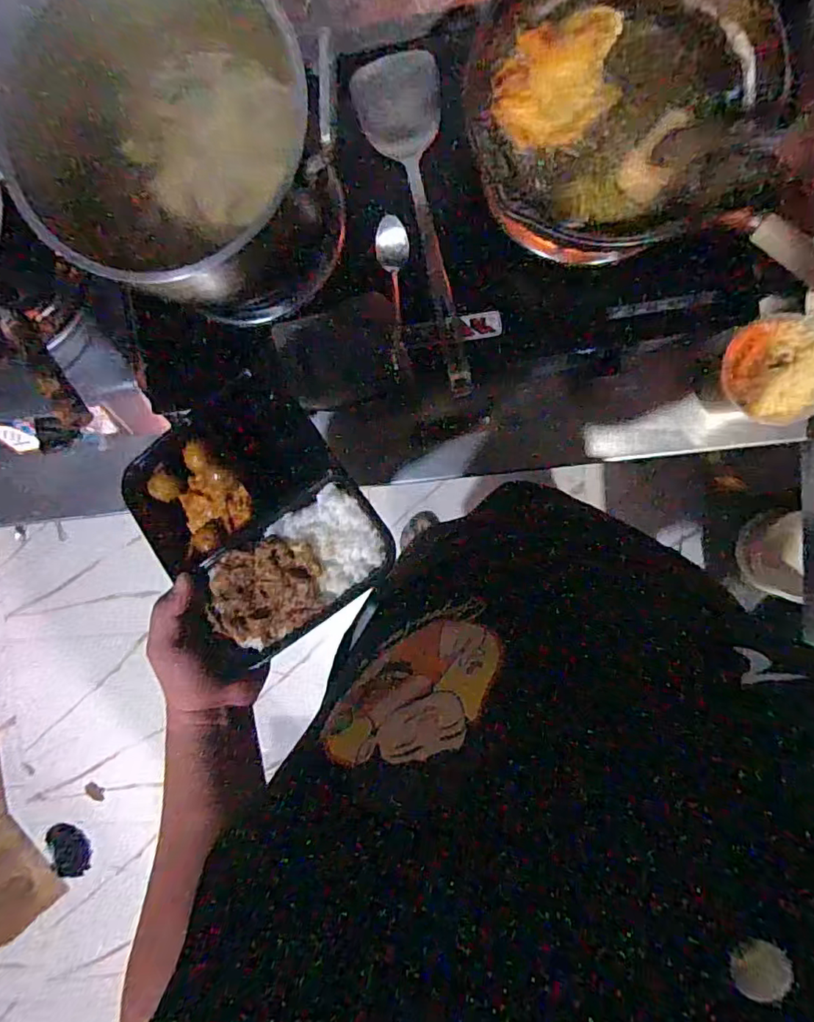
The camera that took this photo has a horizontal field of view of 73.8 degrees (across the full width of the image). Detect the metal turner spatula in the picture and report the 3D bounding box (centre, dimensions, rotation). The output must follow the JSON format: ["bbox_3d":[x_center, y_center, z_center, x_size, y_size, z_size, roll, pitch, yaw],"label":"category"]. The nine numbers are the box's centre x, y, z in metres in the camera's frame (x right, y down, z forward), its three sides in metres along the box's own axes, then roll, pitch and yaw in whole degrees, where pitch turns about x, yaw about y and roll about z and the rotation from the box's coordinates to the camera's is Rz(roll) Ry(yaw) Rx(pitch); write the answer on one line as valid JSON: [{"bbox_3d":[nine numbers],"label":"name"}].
[{"bbox_3d":[0.020,-0.320,0.636,0.089,0.024,0.365,-10,105,8],"label":"metal turner spatula"}]

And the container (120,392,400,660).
[{"bbox_3d":[-0.132,0.005,0.467,0.177,0.032,0.213,-38,87,8],"label":"container"}]

